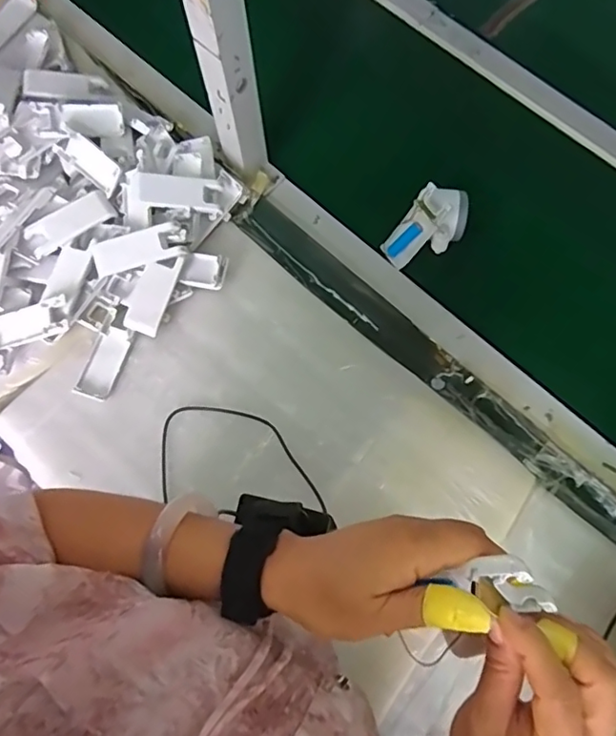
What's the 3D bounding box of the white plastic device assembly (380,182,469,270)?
[{"bbox_3d":[0.144,-0.165,0.639,0.070,0.106,0.065,36,38,-3],"label":"white plastic device assembly"}]

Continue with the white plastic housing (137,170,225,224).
[{"bbox_3d":[-0.148,-0.200,0.619,0.095,0.019,0.039,9,75,-14],"label":"white plastic housing"}]

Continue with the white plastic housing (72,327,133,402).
[{"bbox_3d":[-0.231,-0.006,0.608,0.035,0.009,0.084,19,76,6],"label":"white plastic housing"}]

